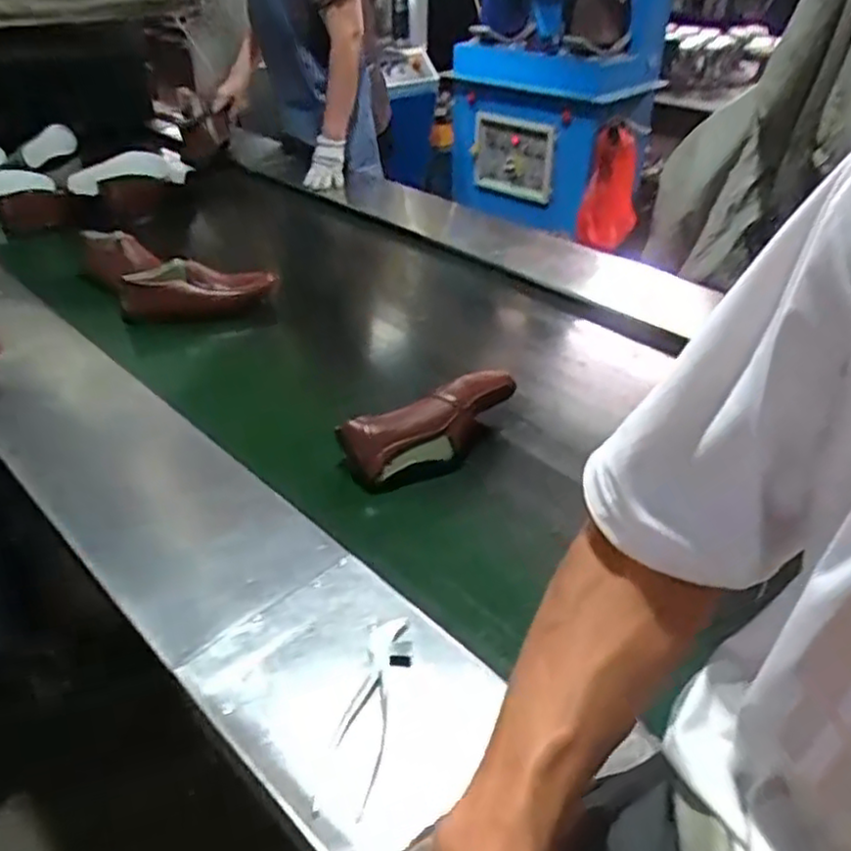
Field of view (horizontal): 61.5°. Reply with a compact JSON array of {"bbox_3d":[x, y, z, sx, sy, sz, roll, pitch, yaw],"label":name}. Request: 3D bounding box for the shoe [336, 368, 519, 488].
[{"bbox_3d":[0.016,0.005,1.011,0.263,0.101,0.070,-18,40,-25],"label":"shoe"}]

